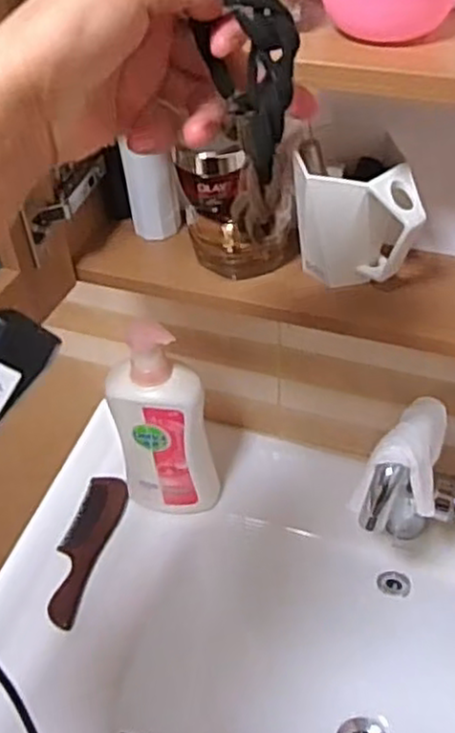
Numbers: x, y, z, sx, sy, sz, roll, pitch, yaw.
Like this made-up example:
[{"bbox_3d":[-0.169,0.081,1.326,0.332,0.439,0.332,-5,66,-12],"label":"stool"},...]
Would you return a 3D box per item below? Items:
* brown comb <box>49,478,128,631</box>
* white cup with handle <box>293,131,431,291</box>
[{"bbox_3d":[-0.164,0.205,0.818,0.049,0.011,0.182,10,48,13],"label":"brown comb"},{"bbox_3d":[0.099,-0.116,0.558,0.098,0.100,0.075,7,48,10],"label":"white cup with handle"}]

